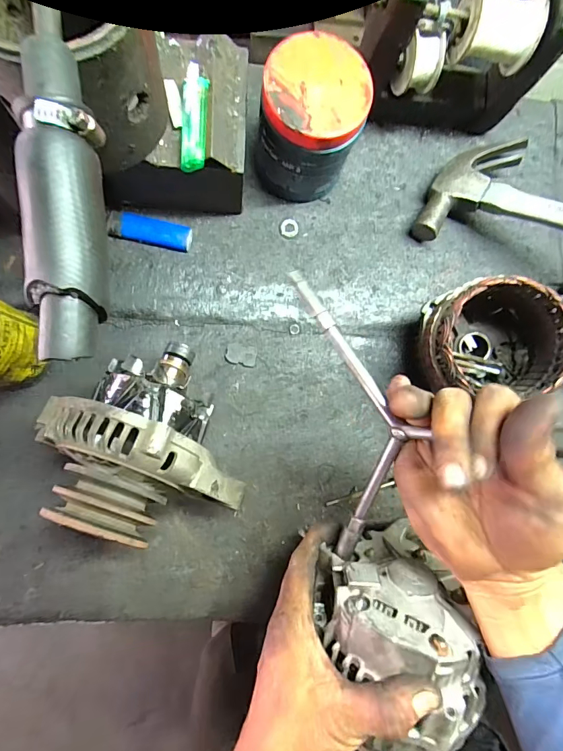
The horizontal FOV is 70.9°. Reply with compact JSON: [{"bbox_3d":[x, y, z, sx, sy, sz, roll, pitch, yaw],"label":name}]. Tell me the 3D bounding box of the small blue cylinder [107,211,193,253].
[{"bbox_3d":[-0.129,-0.143,0.391,0.078,0.010,0.027,10,84,-7],"label":"small blue cylinder"}]

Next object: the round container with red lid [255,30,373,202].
[{"bbox_3d":[0.025,-0.228,0.366,0.087,0.109,0.088,1,85,-8],"label":"round container with red lid"}]

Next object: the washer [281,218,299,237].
[{"bbox_3d":[0.009,-0.153,0.410,0.018,0.004,0.019,-4,86,-8],"label":"washer"}]

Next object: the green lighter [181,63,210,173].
[{"bbox_3d":[-0.071,-0.214,0.323,0.021,0.014,0.090,0,85,-8],"label":"green lighter"}]

